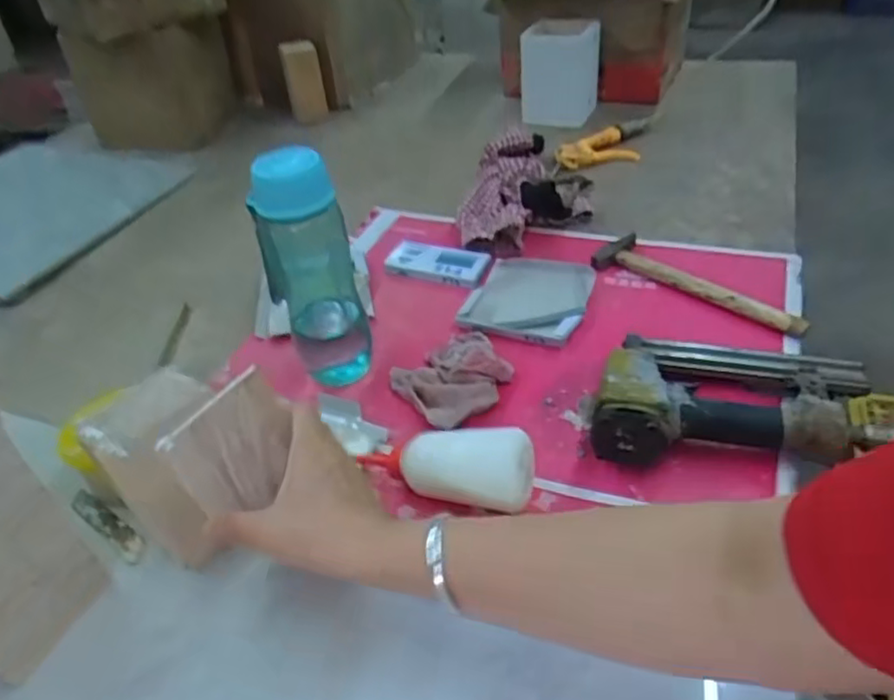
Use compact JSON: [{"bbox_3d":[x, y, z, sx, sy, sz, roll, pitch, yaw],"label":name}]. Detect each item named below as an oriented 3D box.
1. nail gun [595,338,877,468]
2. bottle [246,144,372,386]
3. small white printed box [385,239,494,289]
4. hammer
[{"bbox_3d":[0.246,0.042,0.575,0.232,0.065,0.155,4,39,12],"label":"nail gun"},{"bbox_3d":[-0.126,-0.069,0.634,0.079,0.247,0.080,-16,39,-12],"label":"bottle"},{"bbox_3d":[-0.014,-0.111,0.829,0.127,0.020,0.051,10,41,19],"label":"small white printed box"},{"bbox_3d":[0.280,-0.074,0.746,0.072,0.024,0.244,-34,46,-31],"label":"hammer"}]

